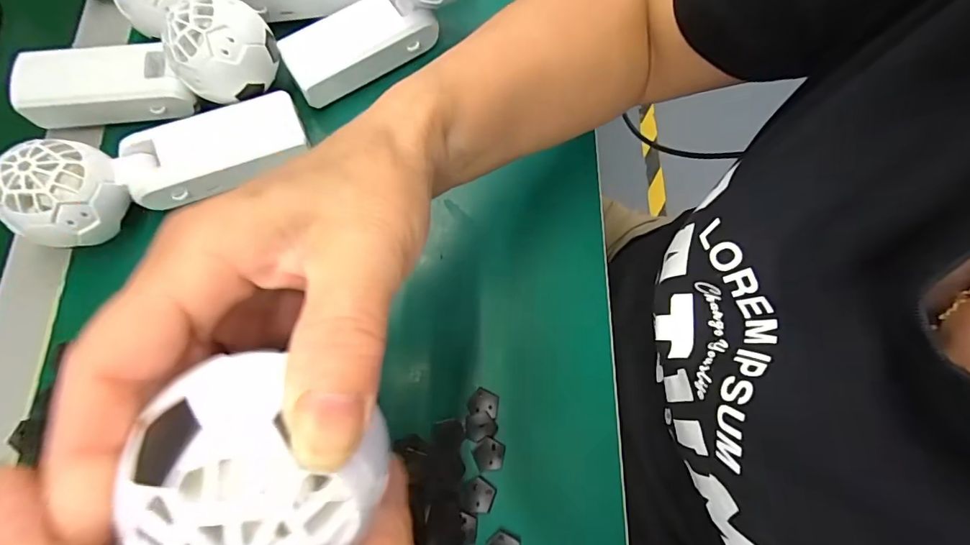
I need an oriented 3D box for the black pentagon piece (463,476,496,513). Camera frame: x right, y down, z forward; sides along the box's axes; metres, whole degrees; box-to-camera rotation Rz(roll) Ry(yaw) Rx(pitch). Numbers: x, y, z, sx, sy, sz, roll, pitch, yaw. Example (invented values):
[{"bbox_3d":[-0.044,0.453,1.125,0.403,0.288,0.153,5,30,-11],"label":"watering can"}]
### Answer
[{"bbox_3d":[-0.003,0.127,0.264,0.018,0.004,0.018,4,73,0],"label":"black pentagon piece"}]

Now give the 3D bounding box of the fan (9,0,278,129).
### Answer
[{"bbox_3d":[-0.220,-0.131,0.299,0.167,0.049,0.050,-7,73,11],"label":"fan"}]

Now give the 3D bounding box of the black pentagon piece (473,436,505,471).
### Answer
[{"bbox_3d":[0.003,0.106,0.269,0.017,0.004,0.018,28,75,7],"label":"black pentagon piece"}]

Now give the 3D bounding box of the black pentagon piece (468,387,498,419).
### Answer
[{"bbox_3d":[-0.001,0.079,0.282,0.018,0.006,0.016,9,73,2],"label":"black pentagon piece"}]

